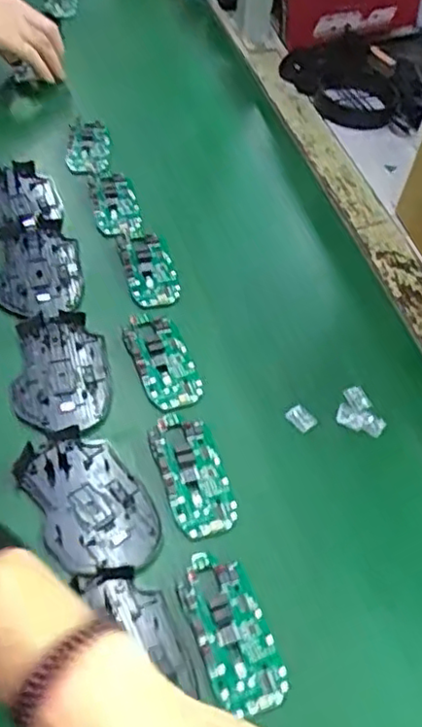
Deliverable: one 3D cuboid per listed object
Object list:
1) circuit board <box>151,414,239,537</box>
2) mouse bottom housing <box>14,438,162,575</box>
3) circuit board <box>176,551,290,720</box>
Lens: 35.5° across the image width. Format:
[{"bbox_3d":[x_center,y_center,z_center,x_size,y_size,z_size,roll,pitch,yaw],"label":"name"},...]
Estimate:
[{"bbox_3d":[-0.013,0.077,0.471,0.046,0.005,0.092,-13,55,-15],"label":"circuit board"},{"bbox_3d":[-0.082,0.096,0.450,0.071,0.013,0.105,-23,58,-22],"label":"mouse bottom housing"},{"bbox_3d":[0.012,0.164,0.408,0.045,0.008,0.097,-16,56,-18],"label":"circuit board"}]

